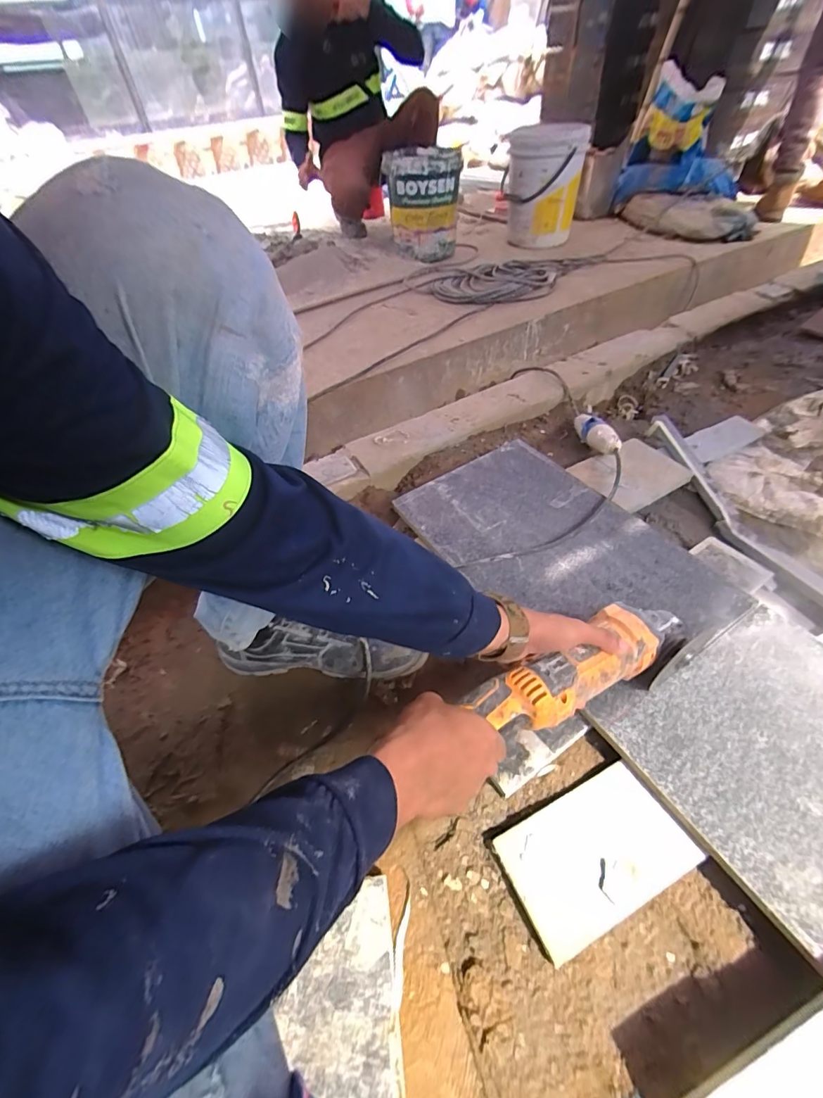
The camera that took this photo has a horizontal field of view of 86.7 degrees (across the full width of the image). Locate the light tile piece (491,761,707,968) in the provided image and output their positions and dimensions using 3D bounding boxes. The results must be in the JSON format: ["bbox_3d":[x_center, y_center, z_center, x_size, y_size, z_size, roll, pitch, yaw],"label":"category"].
[{"bbox_3d":[0.179,0.301,0.433,0.170,0.022,0.101,-23,49,-13],"label":"light tile piece"}]

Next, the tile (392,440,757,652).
[{"bbox_3d":[0.208,-0.011,0.668,0.284,0.012,0.455,-27,50,-17],"label":"tile"}]

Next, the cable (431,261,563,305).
[{"bbox_3d":[0.300,-0.940,1.523,0.455,0.050,0.307,-3,48,4],"label":"cable"}]

